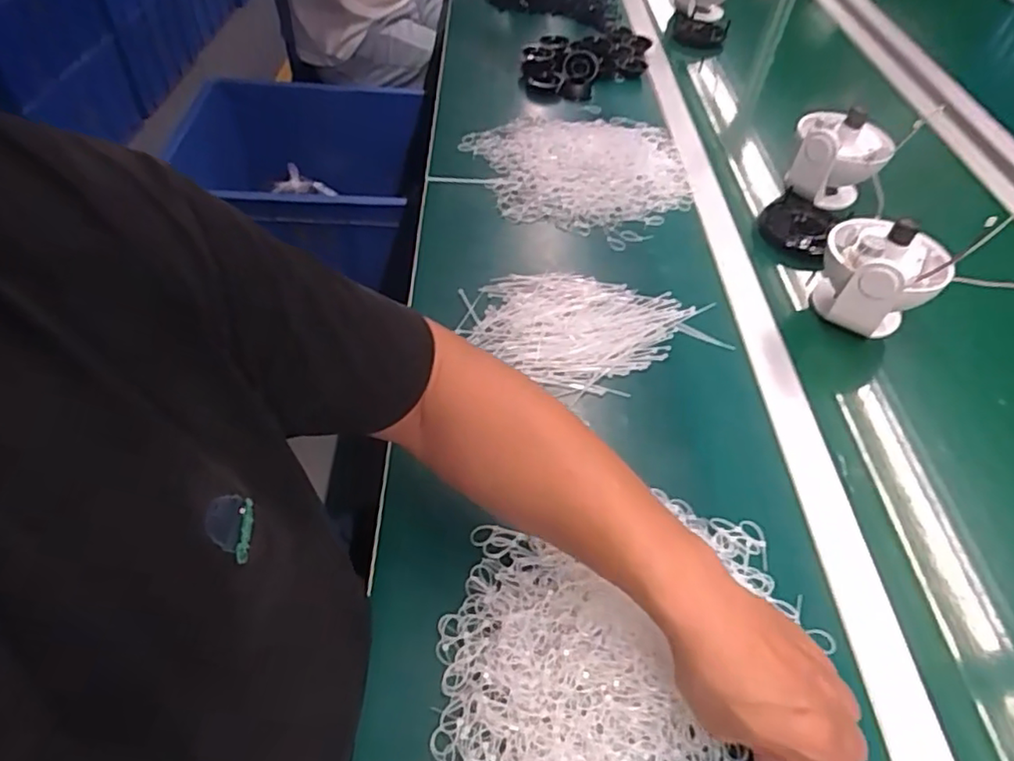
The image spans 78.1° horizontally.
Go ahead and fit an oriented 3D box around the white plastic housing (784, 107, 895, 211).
[{"bbox_3d":[0.429,-0.283,0.813,0.106,0.105,0.082,-8,52,-12],"label":"white plastic housing"}]

